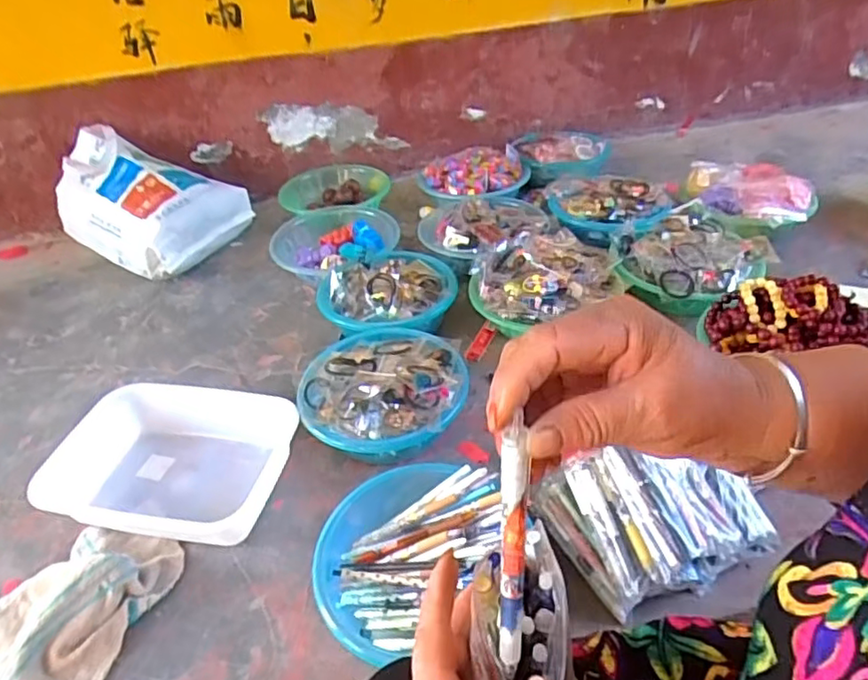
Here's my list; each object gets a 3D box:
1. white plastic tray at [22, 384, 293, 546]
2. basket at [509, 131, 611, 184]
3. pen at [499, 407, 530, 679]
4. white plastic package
[{"bbox_3d":[-0.324,0.159,0.779,0.266,0.086,0.205,4,38,10],"label":"white plastic tray"},{"bbox_3d":[0.289,-0.421,1.406,0.216,0.059,0.191,6,38,13],"label":"basket"},{"bbox_3d":[0.034,0.097,0.269,0.011,0.135,0.007,1,21,7],"label":"pen"},{"bbox_3d":[-0.595,-0.298,1.295,0.338,0.216,0.261,20,43,28],"label":"white plastic package"}]

